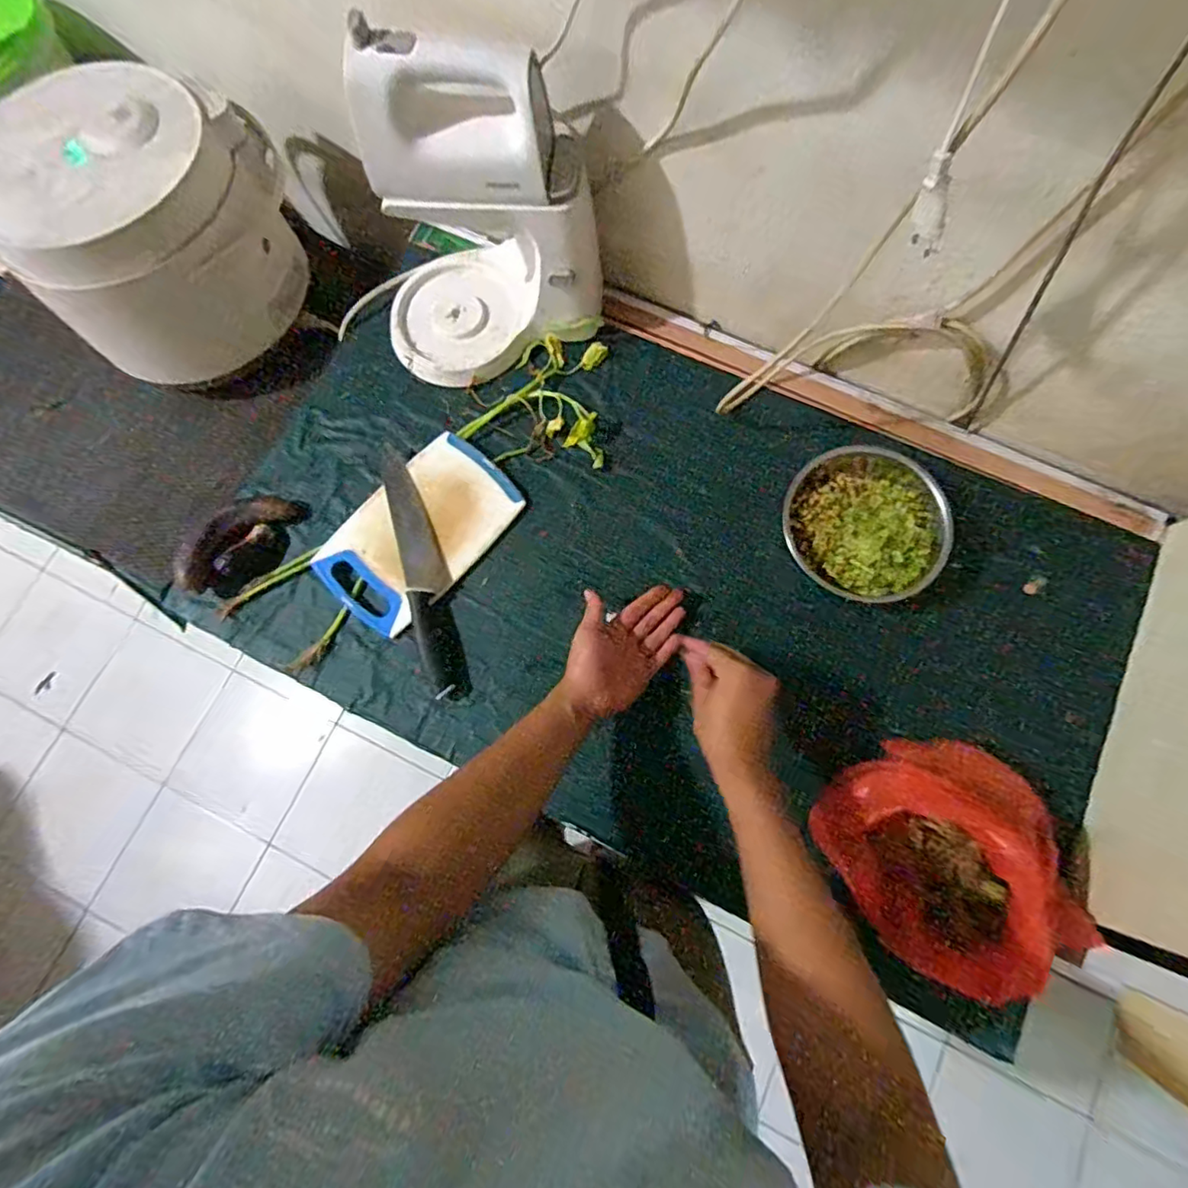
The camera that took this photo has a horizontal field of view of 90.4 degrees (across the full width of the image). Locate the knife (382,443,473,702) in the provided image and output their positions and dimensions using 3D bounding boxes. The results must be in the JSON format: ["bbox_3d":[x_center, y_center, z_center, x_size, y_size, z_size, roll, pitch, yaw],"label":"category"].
[{"bbox_3d":[-0.198,-0.028,0.698,0.053,0.027,0.301,-15,77,-2],"label":"knife"}]

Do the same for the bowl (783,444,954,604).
[{"bbox_3d":[0.304,-0.084,0.678,0.166,0.065,0.187,-7,77,0],"label":"bowl"}]

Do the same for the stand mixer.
[{"bbox_3d":[-0.136,-0.414,0.648,0.269,0.298,0.185,-23,77,-4],"label":"stand mixer"}]

